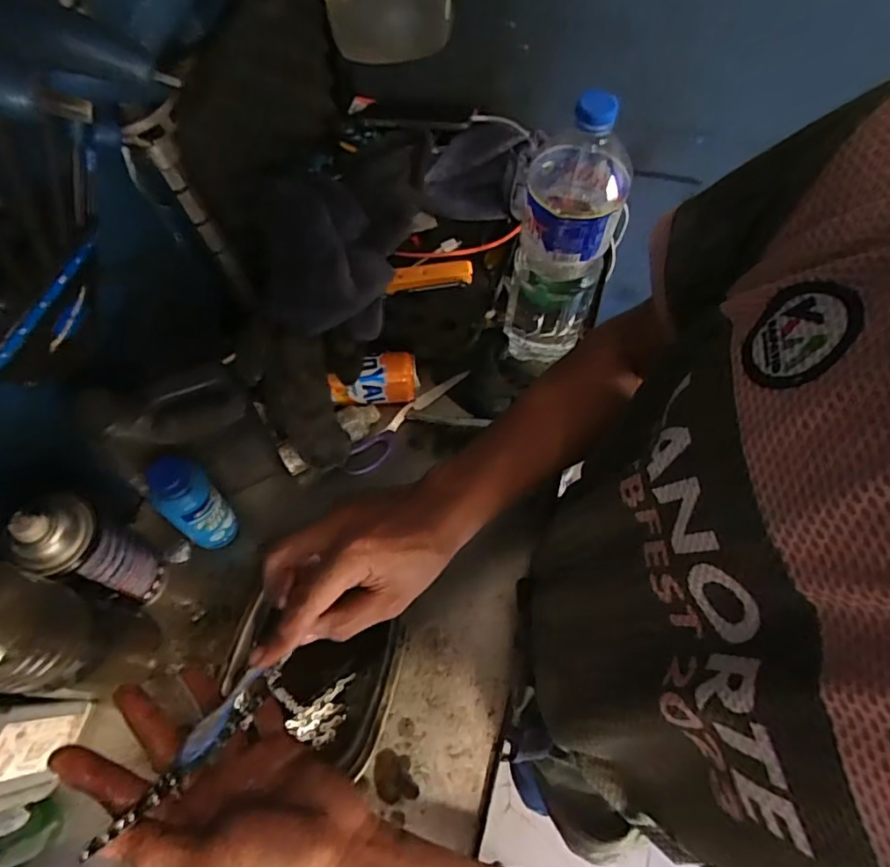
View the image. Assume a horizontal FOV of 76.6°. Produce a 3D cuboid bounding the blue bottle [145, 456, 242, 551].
[{"bbox_3d":[-0.232,0.071,0.532,0.040,0.161,0.052,31,68,11],"label":"blue bottle"}]

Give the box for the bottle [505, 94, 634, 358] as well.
[{"bbox_3d":[0.119,-0.179,0.557,0.101,0.297,0.097,17,66,5],"label":"bottle"}]

